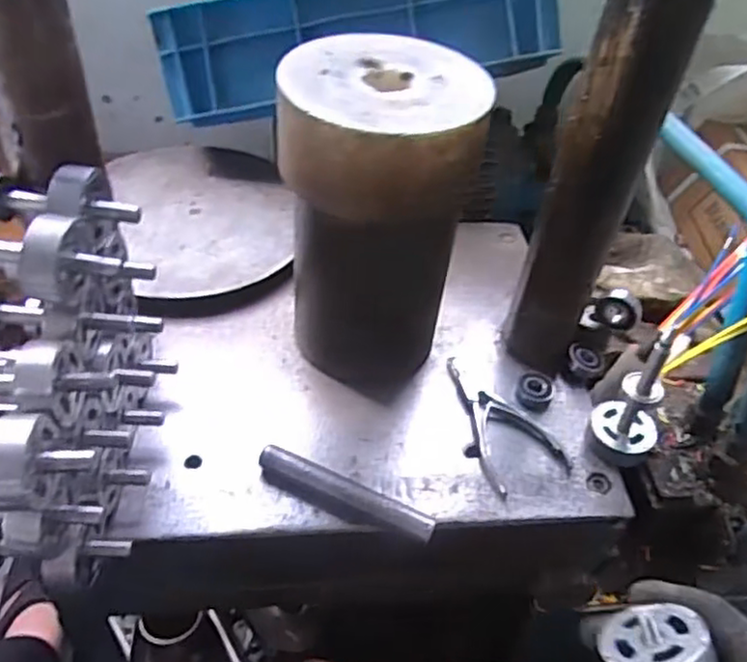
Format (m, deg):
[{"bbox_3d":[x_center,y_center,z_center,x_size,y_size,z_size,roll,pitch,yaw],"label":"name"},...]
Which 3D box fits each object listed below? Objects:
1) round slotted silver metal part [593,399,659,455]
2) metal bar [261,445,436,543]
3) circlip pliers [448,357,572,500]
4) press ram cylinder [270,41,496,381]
[{"bbox_3d":[0.208,0.084,0.563,0.051,0.031,0.041,32,50,23],"label":"round slotted silver metal part"},{"bbox_3d":[-0.021,0.122,0.503,0.139,0.020,0.015,22,46,15],"label":"metal bar"},{"bbox_3d":[0.099,0.072,0.570,0.071,0.014,0.135,-19,50,-24],"label":"circlip pliers"},{"bbox_3d":[0.000,-0.080,0.541,0.140,0.250,0.134,10,45,3],"label":"press ram cylinder"}]

